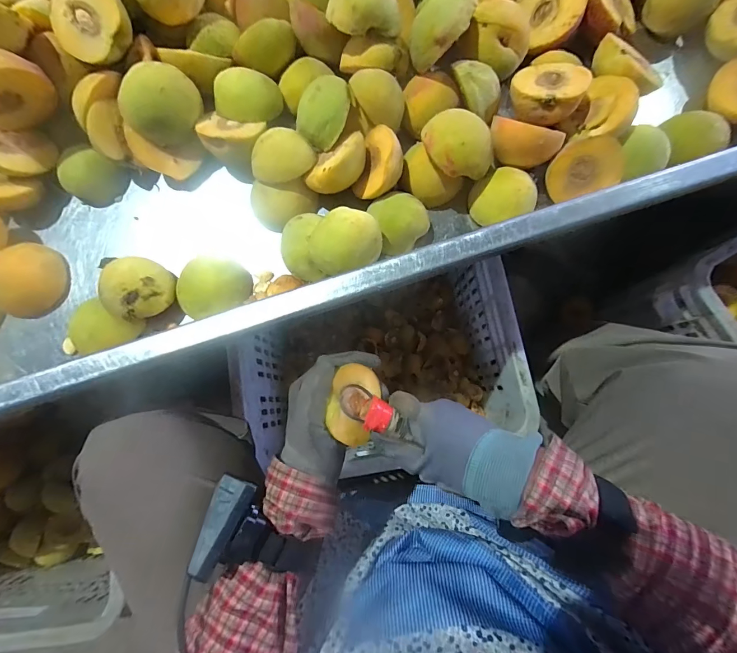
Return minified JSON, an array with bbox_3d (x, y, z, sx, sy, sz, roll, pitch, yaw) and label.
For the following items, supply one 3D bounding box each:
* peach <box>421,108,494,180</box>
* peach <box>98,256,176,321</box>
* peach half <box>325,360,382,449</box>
[{"bbox_3d":[0.073,-0.148,0.298,0.044,0.036,0.054,-33,80,-5],"label":"peach"},{"bbox_3d":[-0.192,-0.030,0.307,0.045,0.044,0.050,37,83,8],"label":"peach"},{"bbox_3d":[-0.015,0.069,0.318,0.028,0.054,0.065,-6,72,44],"label":"peach half"}]

